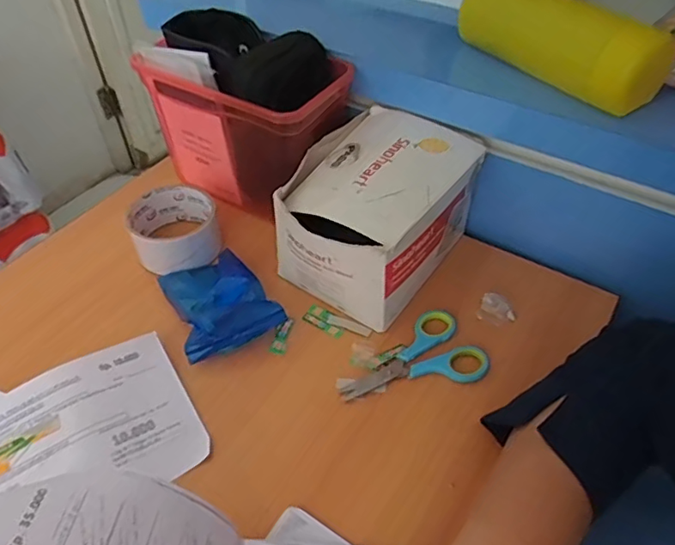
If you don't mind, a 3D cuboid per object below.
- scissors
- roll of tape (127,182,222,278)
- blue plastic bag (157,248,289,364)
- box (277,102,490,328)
[{"bbox_3d":[0.057,0.065,0.446,0.117,0.008,0.071,-9,46,-8],"label":"scissors"},{"bbox_3d":[-0.155,-0.043,0.523,0.080,0.039,0.088,0,46,0],"label":"roll of tape"},{"bbox_3d":[-0.103,0.024,0.469,0.077,0.033,0.107,-23,50,-20],"label":"blue plastic bag"},{"bbox_3d":[0.032,-0.050,0.486,0.129,0.107,0.168,21,50,20],"label":"box"}]

